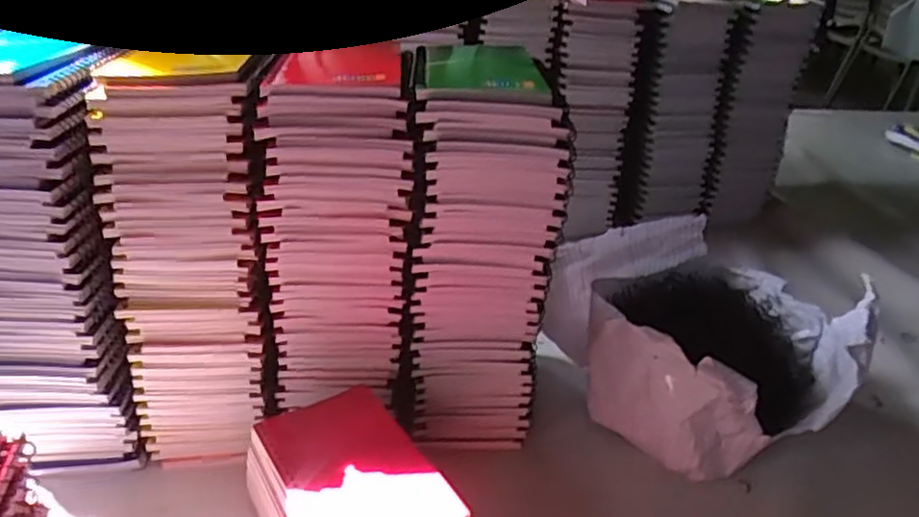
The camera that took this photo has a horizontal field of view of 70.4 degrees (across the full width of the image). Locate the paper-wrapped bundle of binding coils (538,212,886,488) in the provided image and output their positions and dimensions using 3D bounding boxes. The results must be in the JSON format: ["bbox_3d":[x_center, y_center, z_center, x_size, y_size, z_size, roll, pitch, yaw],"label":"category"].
[{"bbox_3d":[0.204,0.070,0.551,0.184,0.119,0.235,-21,37,-34],"label":"paper-wrapped bundle of binding coils"}]

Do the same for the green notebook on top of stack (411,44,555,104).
[{"bbox_3d":[0.013,-0.126,0.434,0.087,0.011,0.112,0,30,-3],"label":"green notebook on top of stack"}]

